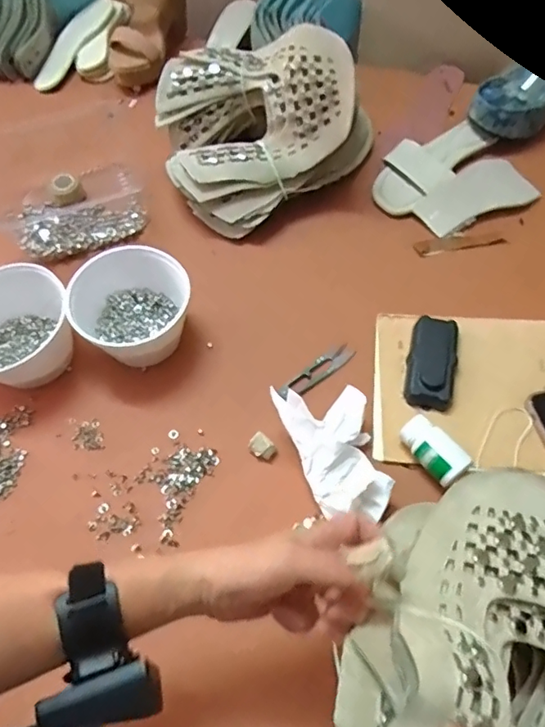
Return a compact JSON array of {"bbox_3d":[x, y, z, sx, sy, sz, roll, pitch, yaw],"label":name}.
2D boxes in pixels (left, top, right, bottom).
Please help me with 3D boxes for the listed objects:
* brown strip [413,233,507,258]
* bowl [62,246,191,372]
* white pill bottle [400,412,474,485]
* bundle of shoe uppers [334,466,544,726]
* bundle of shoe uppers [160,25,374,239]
[{"bbox_3d":[0.240,-0.155,0.684,0.116,0.006,0.020,-10,60,-4],"label":"brown strip"},{"bbox_3d":[-0.150,-0.057,0.591,0.125,0.080,0.119,-1,60,2],"label":"bowl"},{"bbox_3d":[0.159,0.088,0.528,0.041,0.037,0.069,-37,65,-18],"label":"white pill bottle"},{"bbox_3d":[0.162,0.189,0.358,0.198,0.118,0.261,18,62,12],"label":"bundle of shoe uppers"},{"bbox_3d":[-0.024,-0.319,0.690,0.245,0.167,0.215,-28,62,-14],"label":"bundle of shoe uppers"}]

